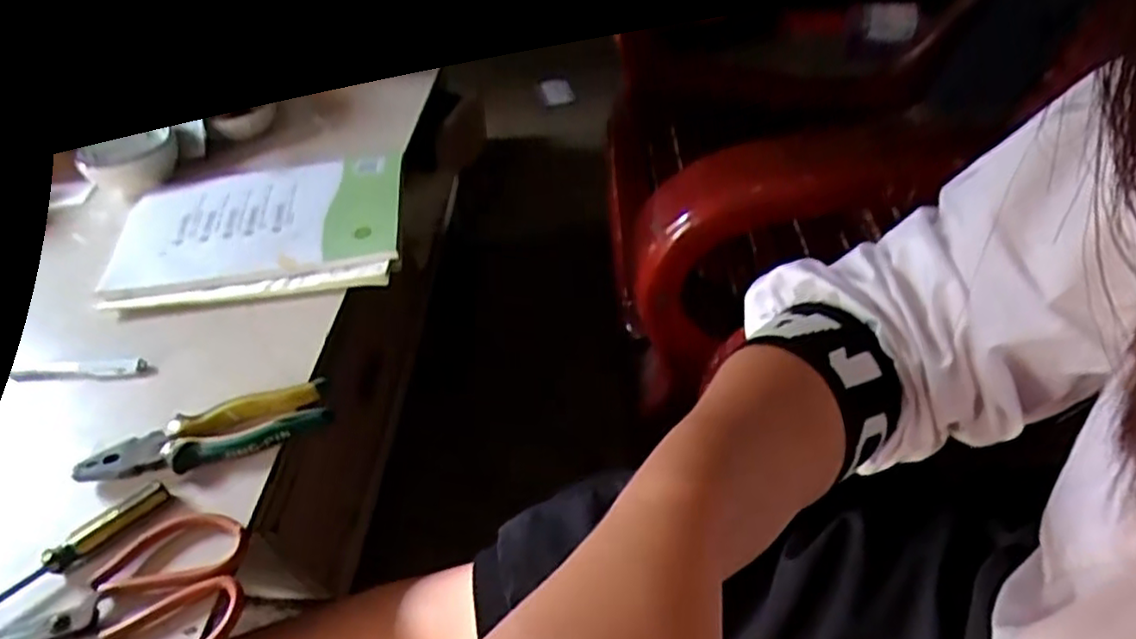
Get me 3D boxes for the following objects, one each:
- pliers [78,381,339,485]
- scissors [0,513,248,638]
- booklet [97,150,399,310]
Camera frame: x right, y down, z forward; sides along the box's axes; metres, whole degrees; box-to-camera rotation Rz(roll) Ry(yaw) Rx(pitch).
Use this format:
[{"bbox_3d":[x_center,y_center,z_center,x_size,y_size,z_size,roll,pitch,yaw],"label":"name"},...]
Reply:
[{"bbox_3d":[-0.287,0.090,0.526,0.183,0.018,0.048,-15,47,-10],"label":"pliers"},{"bbox_3d":[-0.300,0.185,0.449,0.161,0.013,0.107,-4,46,0],"label":"scissors"},{"bbox_3d":[-0.333,-0.107,0.729,0.284,0.026,0.240,-8,47,-3],"label":"booklet"}]

